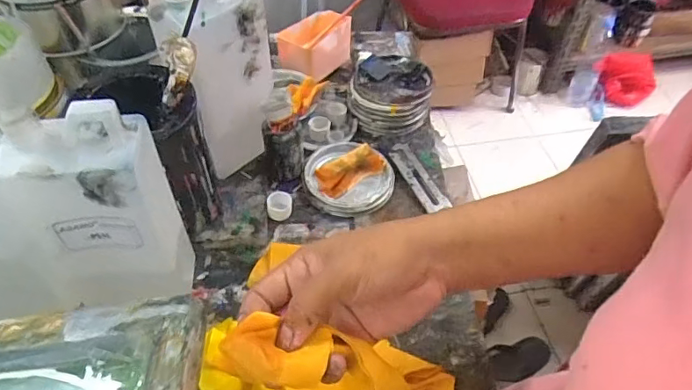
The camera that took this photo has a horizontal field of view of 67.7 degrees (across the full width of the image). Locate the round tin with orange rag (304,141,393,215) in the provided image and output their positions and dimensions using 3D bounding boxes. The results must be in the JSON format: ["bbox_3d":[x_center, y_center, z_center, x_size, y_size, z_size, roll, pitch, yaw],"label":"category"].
[{"bbox_3d":[0.003,-0.019,0.584,0.097,0.026,0.097,0,48,0],"label":"round tin with orange rag"}]

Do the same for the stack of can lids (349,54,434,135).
[{"bbox_3d":[0.058,-0.131,0.663,0.101,0.045,0.107,14,49,12],"label":"stack of can lids"}]

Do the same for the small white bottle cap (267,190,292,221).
[{"bbox_3d":[-0.072,0.009,0.556,0.027,0.017,0.027,0,48,0],"label":"small white bottle cap"}]

